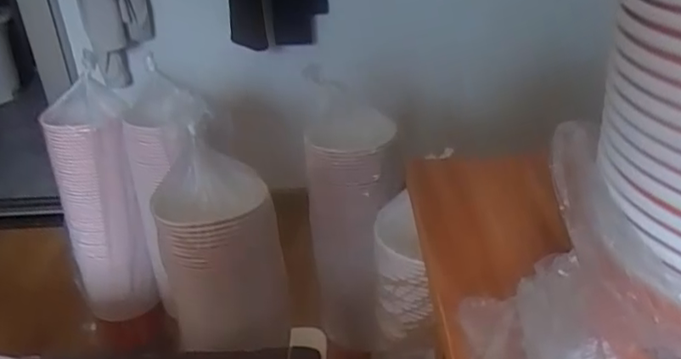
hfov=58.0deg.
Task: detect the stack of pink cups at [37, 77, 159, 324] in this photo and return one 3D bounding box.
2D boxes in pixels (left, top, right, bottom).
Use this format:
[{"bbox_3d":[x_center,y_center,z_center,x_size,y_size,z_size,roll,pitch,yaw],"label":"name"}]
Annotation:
[{"bbox_3d":[-0.507,0.069,1.312,0.167,0.478,0.157,-16,32,-21],"label":"stack of pink cups"}]

